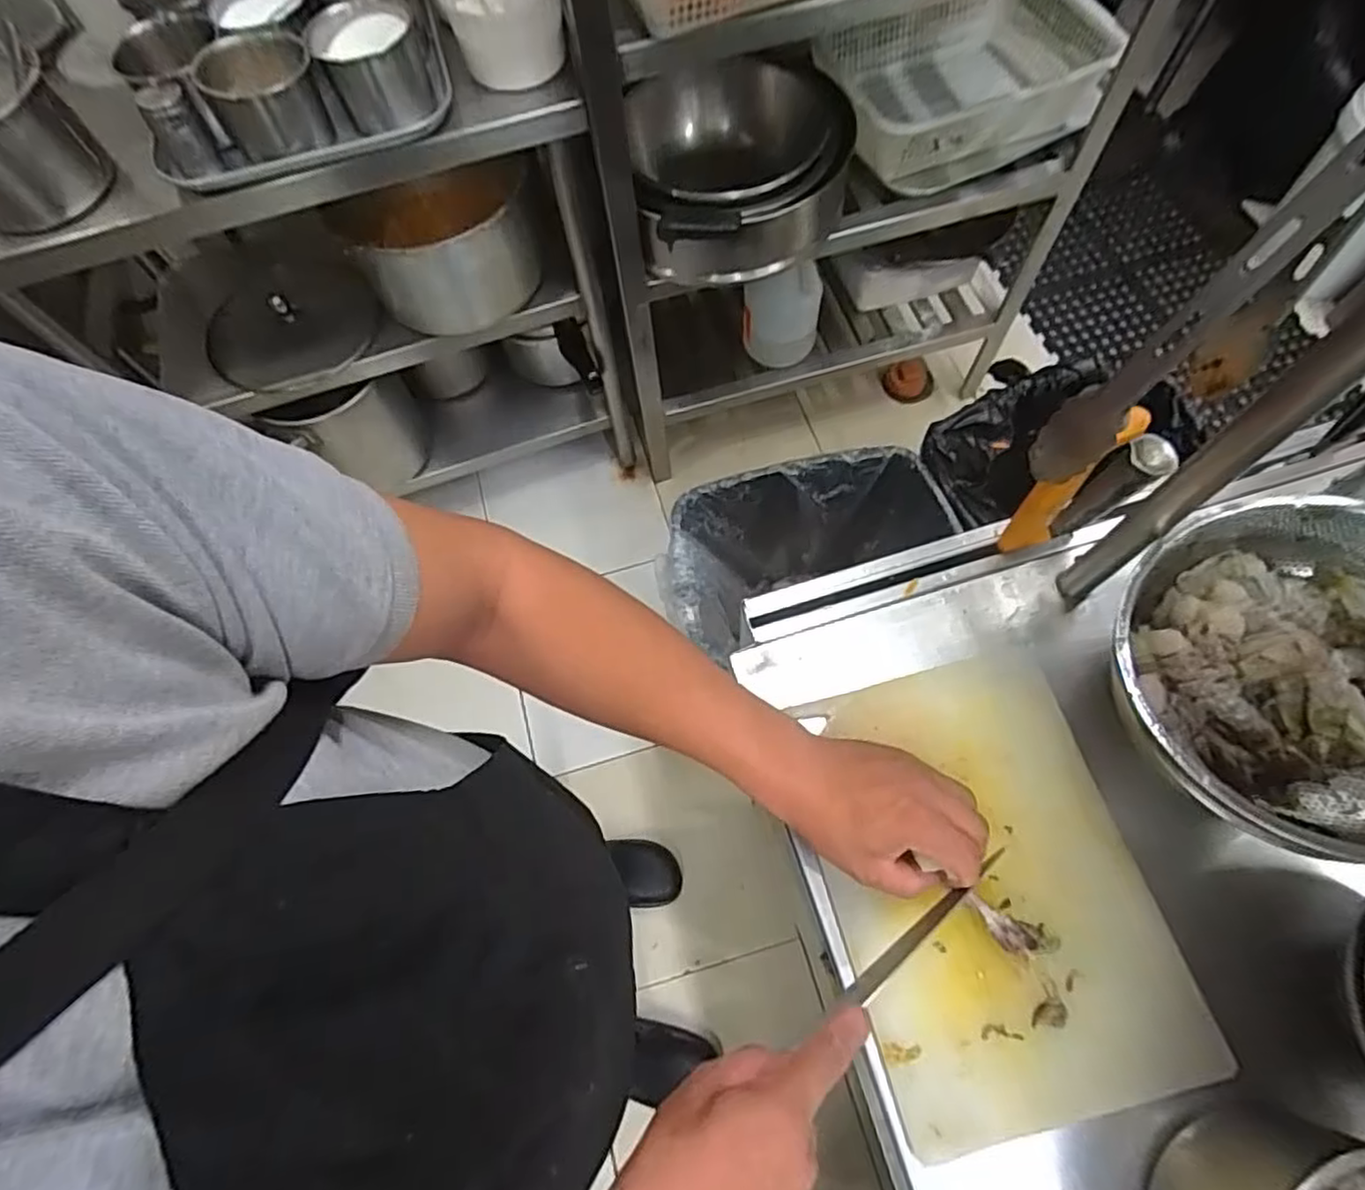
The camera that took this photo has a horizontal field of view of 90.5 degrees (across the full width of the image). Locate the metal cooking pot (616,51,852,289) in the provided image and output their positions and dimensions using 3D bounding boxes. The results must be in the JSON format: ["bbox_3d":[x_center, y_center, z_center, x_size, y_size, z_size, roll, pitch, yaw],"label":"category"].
[{"bbox_3d":[0.091,-0.660,1.063,0.356,0.152,0.356,-1,68,3],"label":"metal cooking pot"}]

